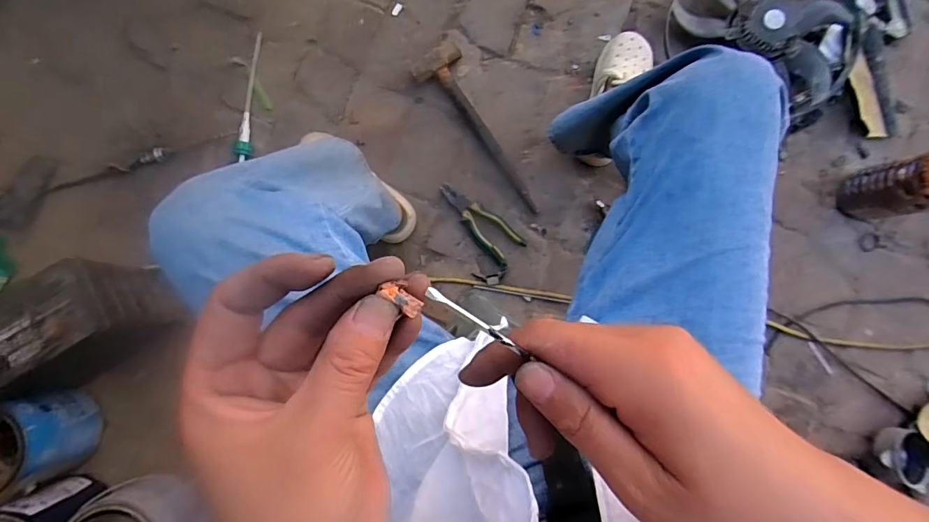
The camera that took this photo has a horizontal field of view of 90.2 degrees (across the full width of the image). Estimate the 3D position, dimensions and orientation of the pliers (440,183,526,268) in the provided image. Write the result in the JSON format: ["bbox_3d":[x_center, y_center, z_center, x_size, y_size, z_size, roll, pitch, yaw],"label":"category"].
[{"bbox_3d":[0.024,-0.074,0.877,0.189,0.017,0.065,42,87,2],"label":"pliers"}]

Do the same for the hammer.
[{"bbox_3d":[0.023,-0.240,0.878,0.102,0.040,0.365,-30,87,-3],"label":"hammer"}]

